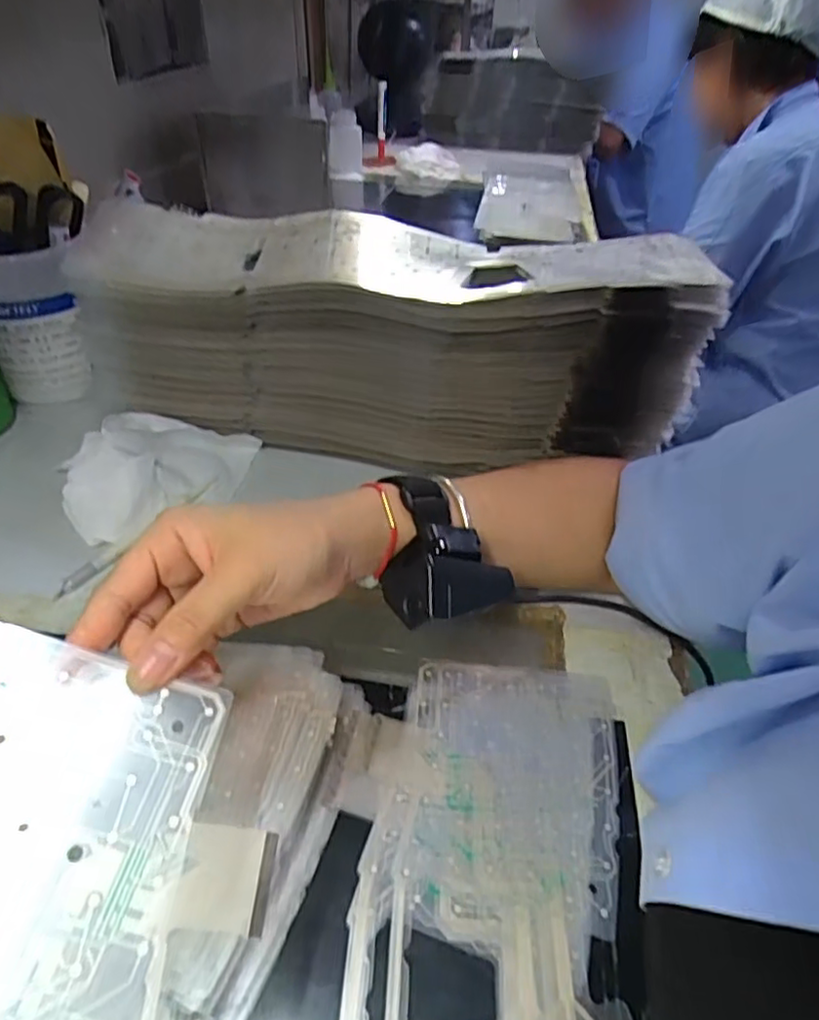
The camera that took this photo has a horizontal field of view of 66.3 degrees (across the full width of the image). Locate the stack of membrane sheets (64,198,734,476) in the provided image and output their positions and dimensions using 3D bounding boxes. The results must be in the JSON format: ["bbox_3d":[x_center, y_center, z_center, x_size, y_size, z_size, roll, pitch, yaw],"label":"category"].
[{"bbox_3d":[-0.021,-0.131,0.492,0.445,0.159,0.122,8,40,6],"label":"stack of membrane sheets"}]

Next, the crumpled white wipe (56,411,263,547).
[{"bbox_3d":[-0.187,-0.036,0.479,0.145,0.048,0.082,-26,48,-32],"label":"crumpled white wipe"}]

